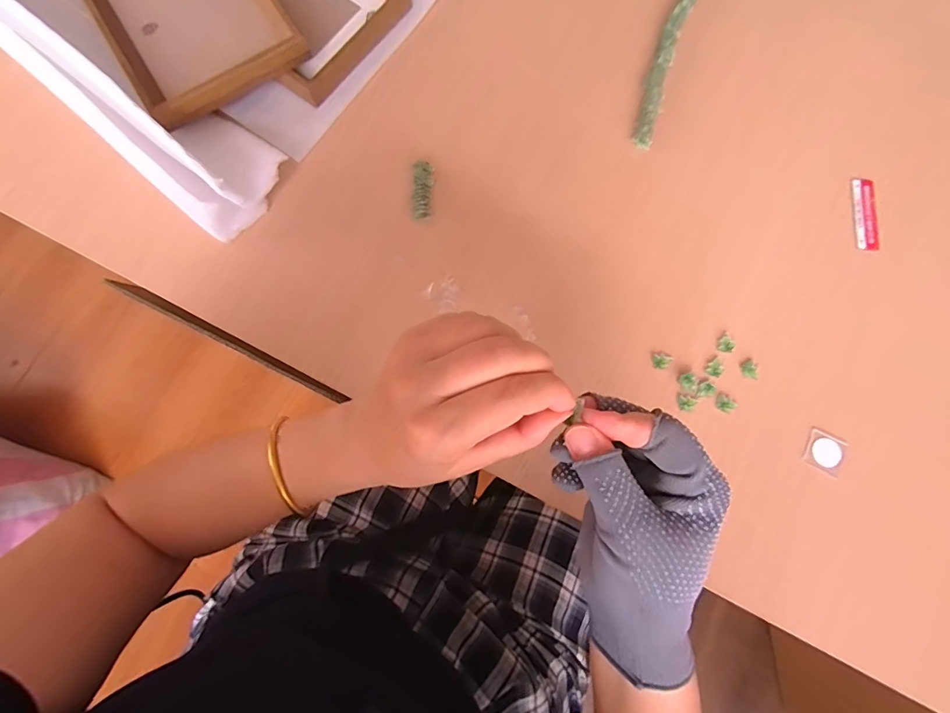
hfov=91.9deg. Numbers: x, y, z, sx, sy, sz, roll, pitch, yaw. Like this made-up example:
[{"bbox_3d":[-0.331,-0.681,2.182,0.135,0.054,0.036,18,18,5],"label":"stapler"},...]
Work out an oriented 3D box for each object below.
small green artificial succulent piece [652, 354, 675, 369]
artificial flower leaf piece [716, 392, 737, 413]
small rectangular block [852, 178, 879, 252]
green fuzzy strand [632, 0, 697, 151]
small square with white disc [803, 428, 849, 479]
[{"bbox_3d":[0.158,0.004,0.388,0.016,0.004,0.012,9,79,3],"label":"small green artificial succulent piece"},{"bbox_3d":[0.208,0.039,0.380,0.016,0.004,0.014,37,82,7],"label":"artificial flower leaf piece"},{"bbox_3d":[0.358,-0.131,0.420,0.021,0.004,0.071,5,79,2],"label":"small rectangular block"},{"bbox_3d":[0.189,-0.296,0.447,0.024,0.019,0.209,20,80,5],"label":"green fuzzy strand"},{"bbox_3d":[0.285,0.078,0.373,0.029,0.004,0.030,28,81,6],"label":"small square with white disc"}]

